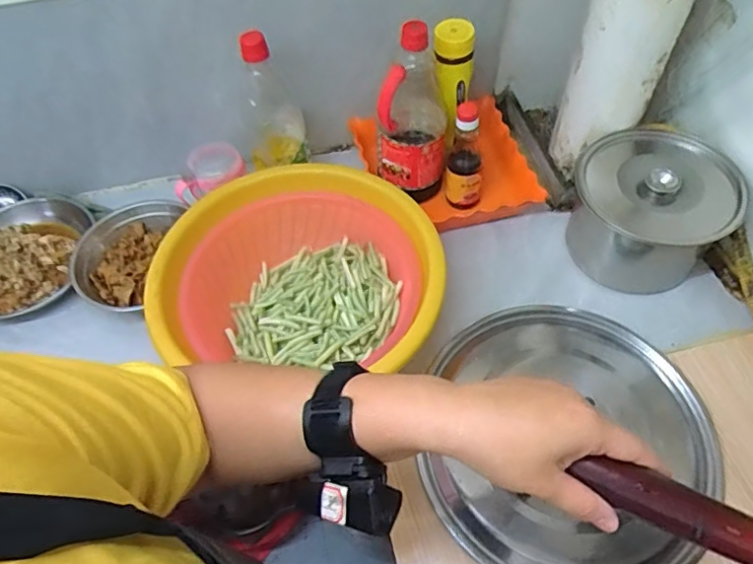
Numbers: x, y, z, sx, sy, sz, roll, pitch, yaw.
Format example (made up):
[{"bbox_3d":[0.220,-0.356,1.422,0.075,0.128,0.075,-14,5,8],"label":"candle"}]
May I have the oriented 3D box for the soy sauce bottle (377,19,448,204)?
[{"bbox_3d":[0.050,-0.222,0.752,0.092,0.232,0.080,1,57,3],"label":"soy sauce bottle"}]

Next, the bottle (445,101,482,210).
[{"bbox_3d":[0.125,-0.172,0.774,0.051,0.152,0.047,5,57,6],"label":"bottle"}]

